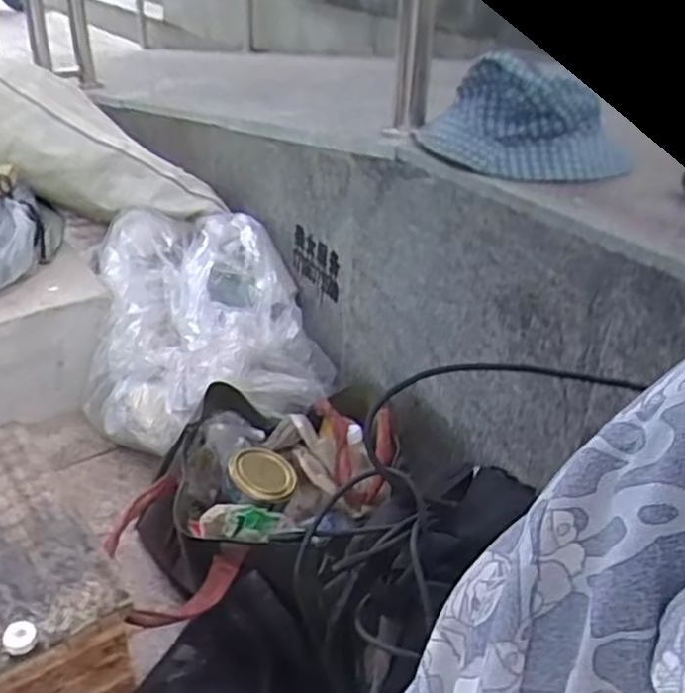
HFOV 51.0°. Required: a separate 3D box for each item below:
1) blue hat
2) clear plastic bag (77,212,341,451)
[{"bbox_3d":[0.213,-0.261,0.827,0.226,0.121,0.081,12,33,14],"label":"blue hat"},{"bbox_3d":[-0.220,-0.038,1.207,0.393,0.293,0.256,1,32,-2],"label":"clear plastic bag"}]

